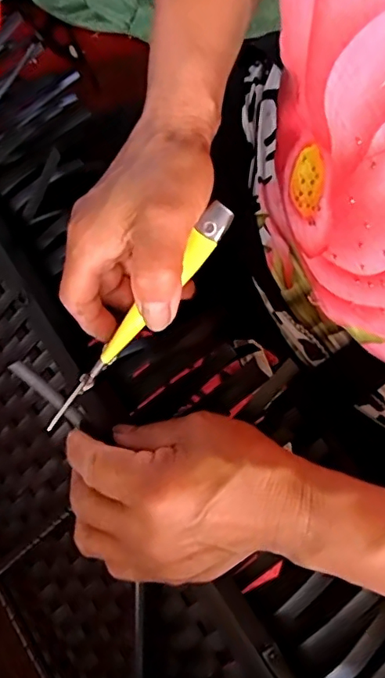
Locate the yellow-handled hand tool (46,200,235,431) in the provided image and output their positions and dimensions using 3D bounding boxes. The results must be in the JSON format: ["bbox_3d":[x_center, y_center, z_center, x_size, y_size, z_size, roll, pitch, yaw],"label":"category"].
[{"bbox_3d":[-0.030,-0.008,0.261,0.142,0.012,0.014,-47,74,15],"label":"yellow-handled hand tool"}]

